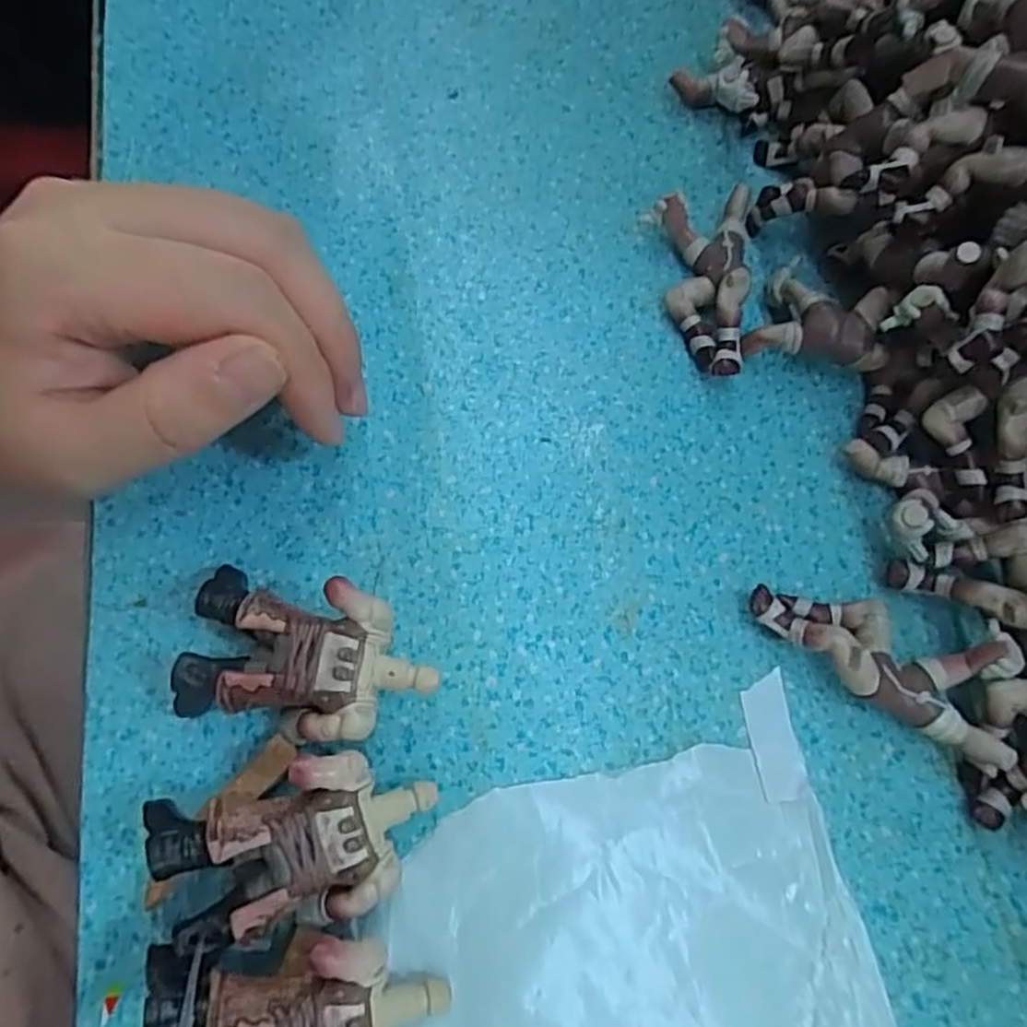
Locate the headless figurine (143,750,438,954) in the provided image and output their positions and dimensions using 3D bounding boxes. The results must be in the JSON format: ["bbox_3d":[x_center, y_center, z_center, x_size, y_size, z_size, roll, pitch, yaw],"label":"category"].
[{"bbox_3d":[-0.048,0.074,0.166,0.058,0.023,0.033,-10,70,-4],"label":"headless figurine"}]

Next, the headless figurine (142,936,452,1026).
[{"bbox_3d":[-0.043,0.106,0.152,0.059,0.013,0.034,0,80,-17],"label":"headless figurine"}]

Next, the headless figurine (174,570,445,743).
[{"bbox_3d":[-0.049,0.036,0.181,0.059,0.022,0.034,11,70,3],"label":"headless figurine"}]

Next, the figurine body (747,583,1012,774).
[{"bbox_3d":[0.092,0.036,0.186,0.065,0.019,0.027,30,72,10],"label":"figurine body"}]

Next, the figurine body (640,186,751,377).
[{"bbox_3d":[0.055,-0.072,0.225,0.030,0.017,0.057,6,70,2],"label":"figurine body"}]

